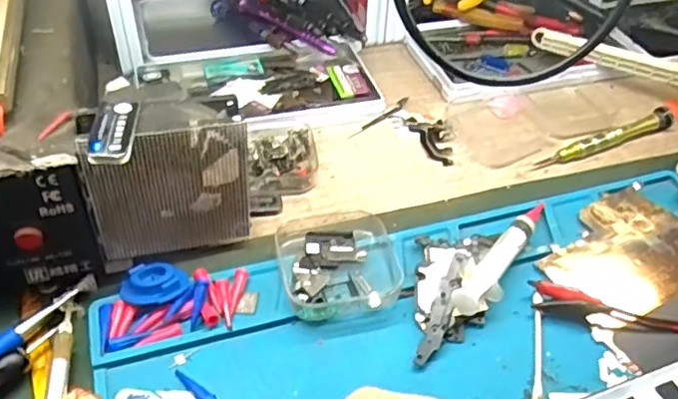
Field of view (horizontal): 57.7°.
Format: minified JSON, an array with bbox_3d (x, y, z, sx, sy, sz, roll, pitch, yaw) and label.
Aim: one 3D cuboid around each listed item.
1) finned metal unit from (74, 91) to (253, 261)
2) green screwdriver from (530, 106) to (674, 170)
[{"bbox_3d":[-0.088,-0.010,0.326,0.080,0.083,0.026,-12,46,-16],"label":"finned metal unit"},{"bbox_3d":[0.196,-0.043,0.447,0.125,0.015,0.015,-19,48,-22],"label":"green screwdriver"}]

